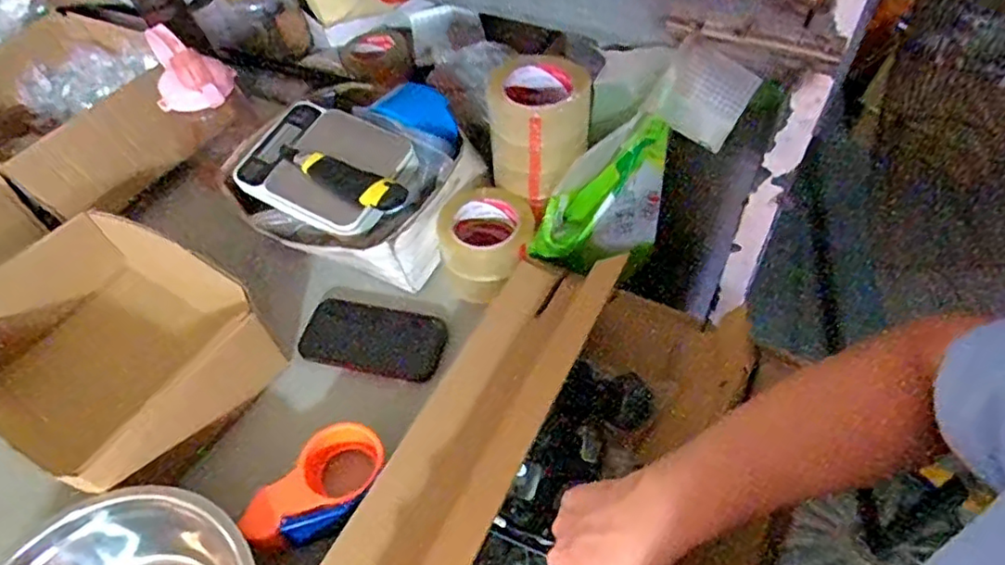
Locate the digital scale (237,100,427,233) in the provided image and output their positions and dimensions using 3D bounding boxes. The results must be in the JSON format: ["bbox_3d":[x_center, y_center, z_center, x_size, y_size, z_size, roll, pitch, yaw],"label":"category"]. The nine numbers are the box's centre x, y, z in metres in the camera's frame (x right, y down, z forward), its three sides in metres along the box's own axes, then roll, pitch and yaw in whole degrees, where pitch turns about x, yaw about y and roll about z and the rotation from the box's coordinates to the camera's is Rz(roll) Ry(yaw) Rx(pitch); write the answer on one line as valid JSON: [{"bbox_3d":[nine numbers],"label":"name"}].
[{"bbox_3d":[-0.221,-0.151,0.769,0.217,0.032,0.151,25,71,20],"label":"digital scale"}]

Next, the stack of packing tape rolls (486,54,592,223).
[{"bbox_3d":[0.038,-0.173,0.714,0.112,0.121,0.111,18,55,17],"label":"stack of packing tape rolls"}]

